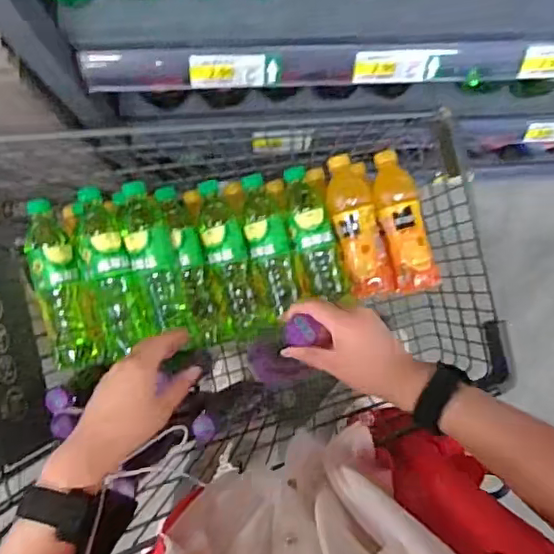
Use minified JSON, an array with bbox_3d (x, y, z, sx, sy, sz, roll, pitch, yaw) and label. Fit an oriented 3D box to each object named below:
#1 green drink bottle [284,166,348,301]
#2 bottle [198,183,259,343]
[{"bbox_3d":[0.051,-0.062,0.840,0.062,0.060,0.191,-13,90,-4],"label":"green drink bottle"},{"bbox_3d":[-0.073,-0.027,0.848,0.057,0.070,0.232,-13,90,-4],"label":"bottle"}]

